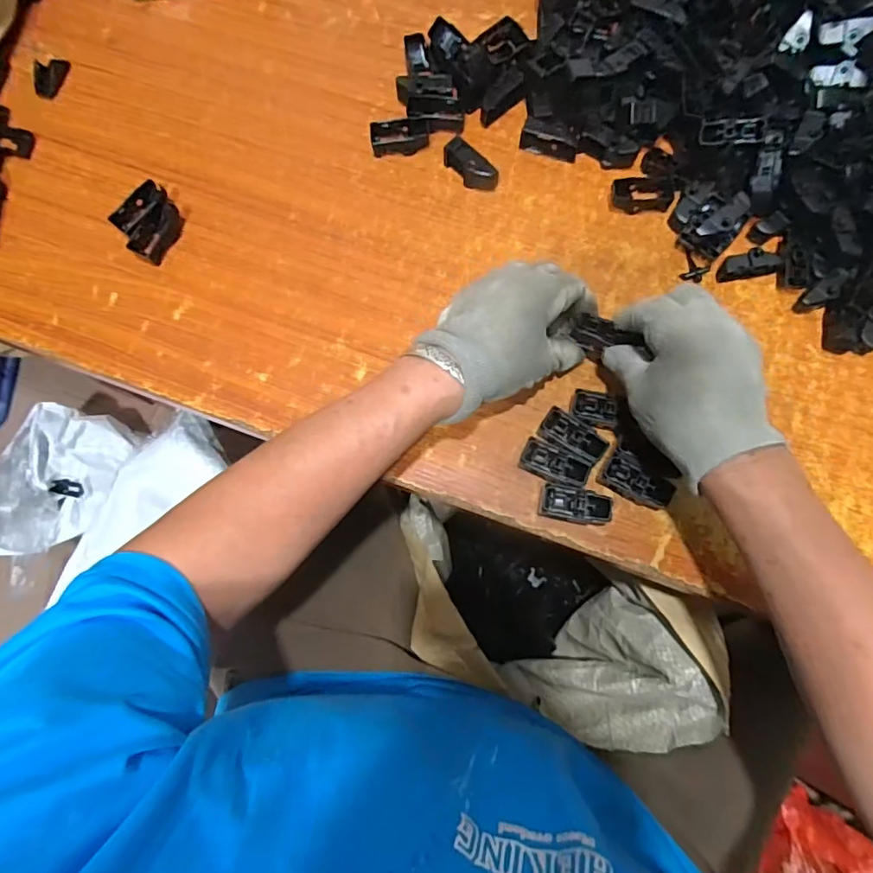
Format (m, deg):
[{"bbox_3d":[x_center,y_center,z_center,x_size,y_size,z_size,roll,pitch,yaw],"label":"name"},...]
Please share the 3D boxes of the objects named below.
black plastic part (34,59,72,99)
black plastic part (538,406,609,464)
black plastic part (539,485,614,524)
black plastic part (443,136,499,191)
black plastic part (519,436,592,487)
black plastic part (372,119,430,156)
[{"bbox_3d":[-0.350,-0.324,0.479,0.028,0.004,0.042,10,77,4],"label":"black plastic part"},{"bbox_3d":[0.099,0.002,0.391,0.048,0.019,0.026,31,79,8],"label":"black plastic part"},{"bbox_3d":[0.099,0.050,0.383,0.050,0.017,0.024,12,77,4],"label":"black plastic part"},{"bbox_3d":[0.028,-0.227,0.446,0.049,0.022,0.018,41,80,10],"label":"black plastic part"},{"bbox_3d":[0.086,0.021,0.389,0.049,0.021,0.022,23,78,6],"label":"black plastic part"},{"bbox_3d":[-0.031,-0.258,0.456,0.048,0.013,0.026,-3,76,0],"label":"black plastic part"}]

